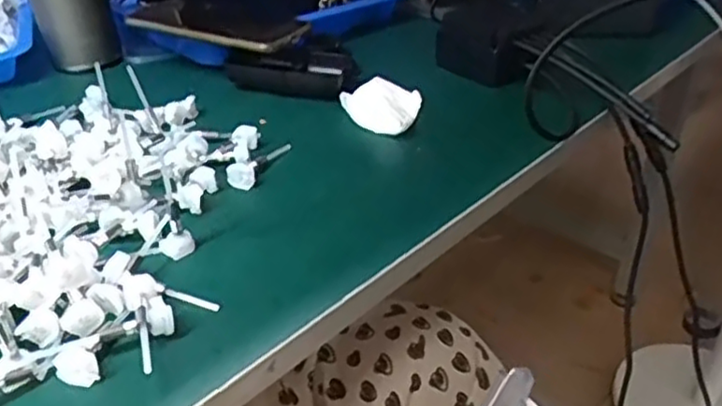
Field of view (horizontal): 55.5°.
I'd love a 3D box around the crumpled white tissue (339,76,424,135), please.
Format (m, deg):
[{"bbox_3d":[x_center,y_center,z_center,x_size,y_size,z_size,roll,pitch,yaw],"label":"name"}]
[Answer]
[{"bbox_3d":[0.016,-0.080,0.553,0.063,0.013,0.072,10,33,14],"label":"crumpled white tissue"}]

